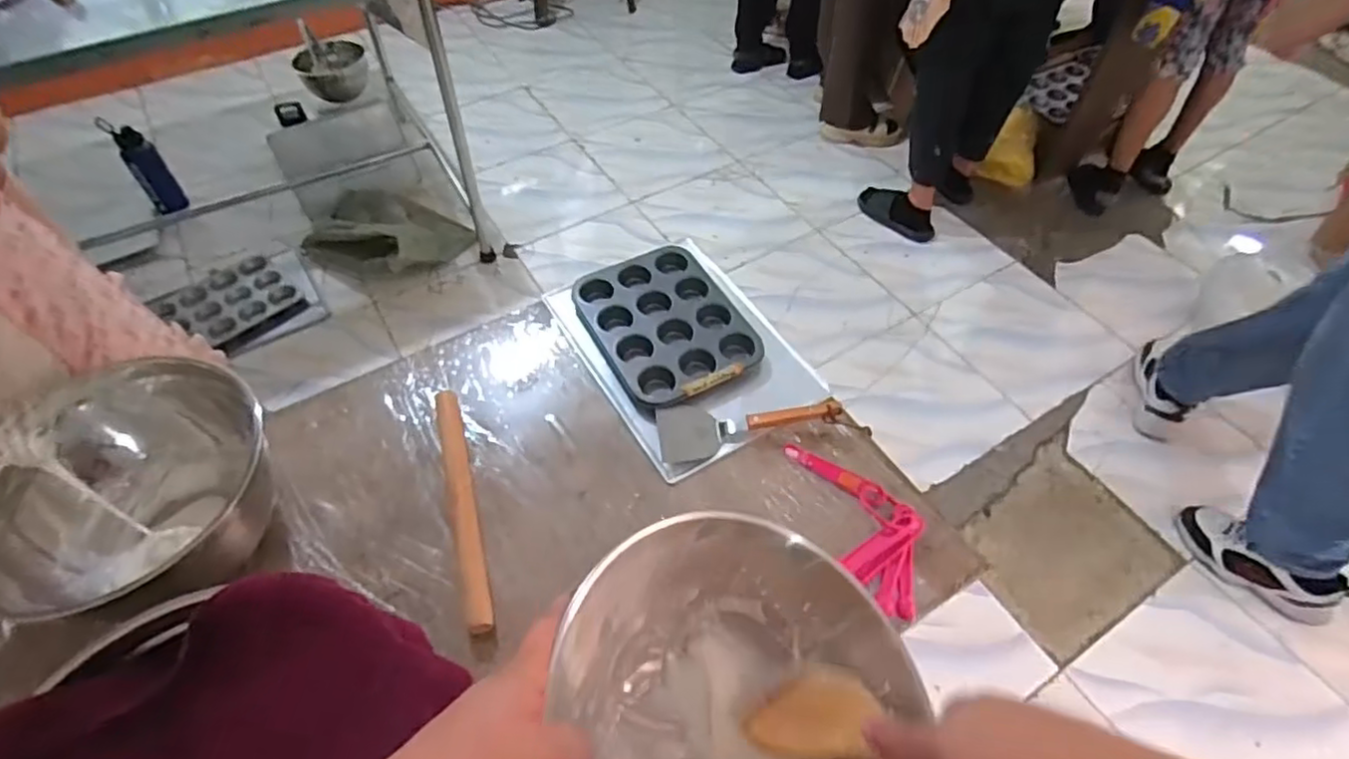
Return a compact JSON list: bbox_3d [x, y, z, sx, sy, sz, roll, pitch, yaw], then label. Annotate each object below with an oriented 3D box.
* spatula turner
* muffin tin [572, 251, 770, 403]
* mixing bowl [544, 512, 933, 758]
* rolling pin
[{"bbox_3d":[0.089,0.047,0.827,0.216,0.038,0.076,-7,55,-6],"label":"spatula turner"},{"bbox_3d":[-0.014,-0.080,0.920,0.182,0.024,0.240,-24,59,-18],"label":"muffin tin"},{"bbox_3d":[0.043,0.198,0.403,0.203,0.118,0.214,1,54,-1],"label":"mixing bowl"},{"bbox_3d":[-0.241,0.139,0.767,0.029,0.025,0.288,-14,56,-11],"label":"rolling pin"}]

